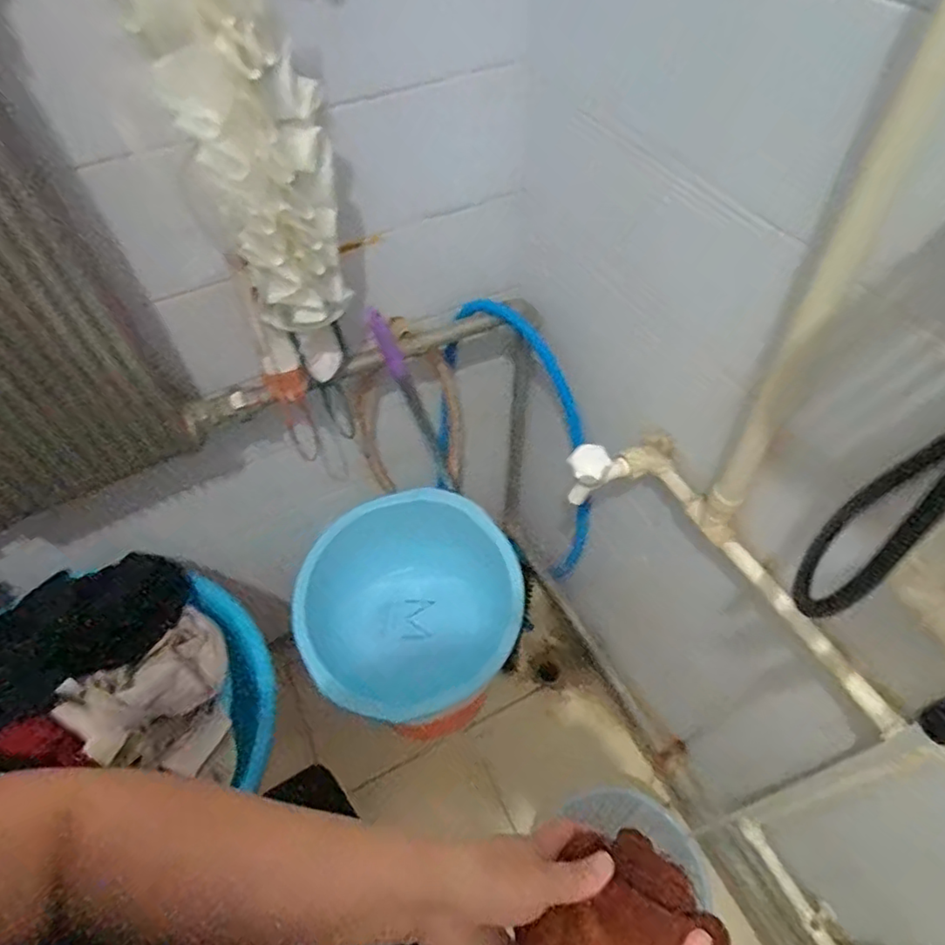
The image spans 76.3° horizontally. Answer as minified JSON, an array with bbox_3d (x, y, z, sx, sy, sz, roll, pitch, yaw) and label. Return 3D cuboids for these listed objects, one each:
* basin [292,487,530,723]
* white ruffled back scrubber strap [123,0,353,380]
[{"bbox_3d":[-0.092,0.232,0.999,0.345,0.196,0.334,-1,54,1],"label":"basin"},{"bbox_3d":[-0.195,-0.281,0.545,0.122,0.493,0.081,-18,56,-11],"label":"white ruffled back scrubber strap"}]

